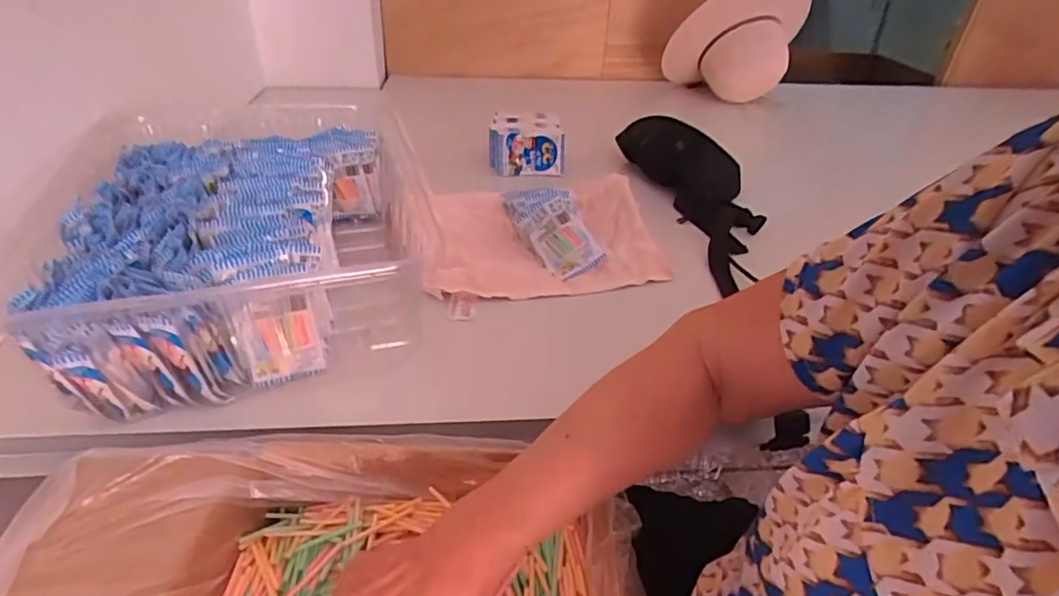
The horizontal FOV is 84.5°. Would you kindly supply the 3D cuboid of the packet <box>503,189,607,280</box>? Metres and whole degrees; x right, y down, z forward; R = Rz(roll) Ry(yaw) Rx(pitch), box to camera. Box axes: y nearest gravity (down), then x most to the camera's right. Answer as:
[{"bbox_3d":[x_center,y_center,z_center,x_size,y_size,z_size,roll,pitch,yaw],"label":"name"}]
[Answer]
[{"bbox_3d":[0.029,-0.094,0.730,0.081,0.056,0.162,-19,56,-29],"label":"packet"}]

